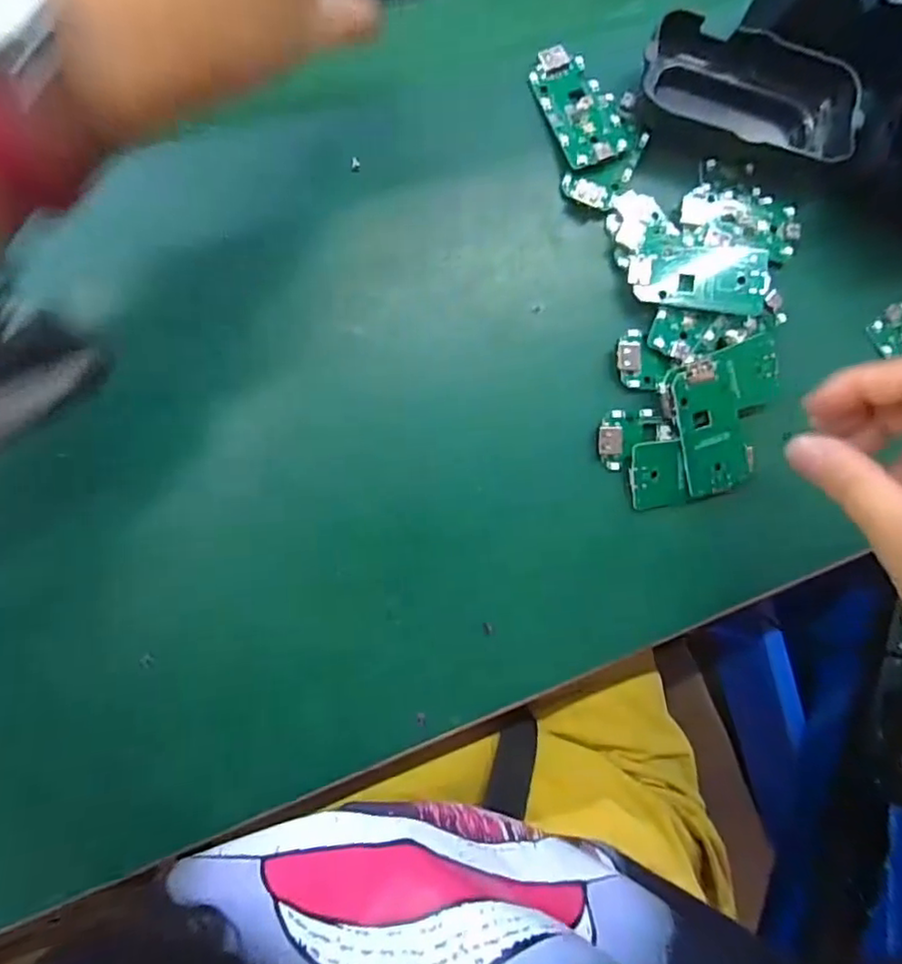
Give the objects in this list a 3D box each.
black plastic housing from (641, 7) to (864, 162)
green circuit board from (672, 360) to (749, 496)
[{"bbox_3d":[0.152,-0.203,0.299,0.108,0.031,0.049,20,82,-5],"label":"black plastic housing"},{"bbox_3d":[0.125,-0.026,0.285,0.034,0.007,0.062,-15,103,-6],"label":"green circuit board"}]

